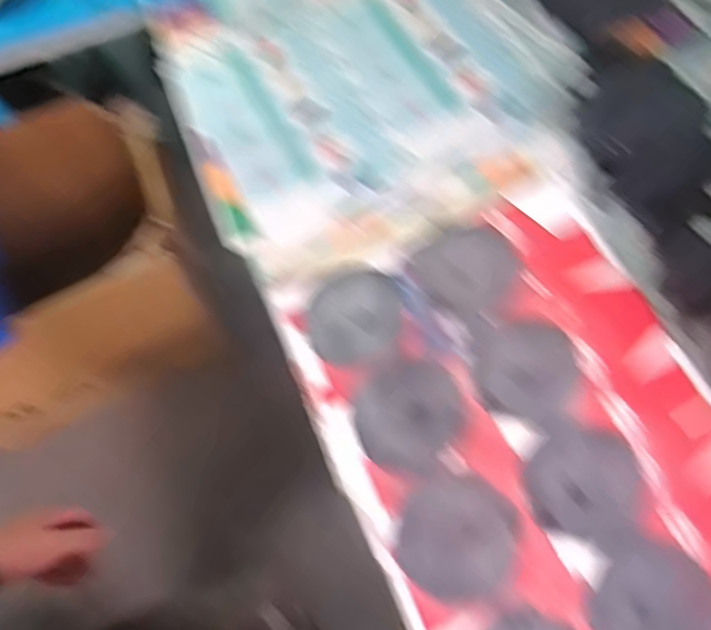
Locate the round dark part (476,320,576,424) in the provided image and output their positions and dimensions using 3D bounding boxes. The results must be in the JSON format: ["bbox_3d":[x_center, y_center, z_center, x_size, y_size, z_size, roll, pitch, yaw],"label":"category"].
[{"bbox_3d":[0.224,0.068,0.795,0.117,0.026,0.130,16,70,8],"label":"round dark part"}]

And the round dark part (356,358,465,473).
[{"bbox_3d":[0.069,0.126,0.779,0.126,0.015,0.142,29,72,12],"label":"round dark part"}]

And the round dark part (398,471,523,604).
[{"bbox_3d":[0.124,0.264,0.724,0.135,0.016,0.137,-1,69,1],"label":"round dark part"}]

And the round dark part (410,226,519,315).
[{"bbox_3d":[0.162,-0.071,0.874,0.142,0.016,0.121,-40,73,-13],"label":"round dark part"}]

